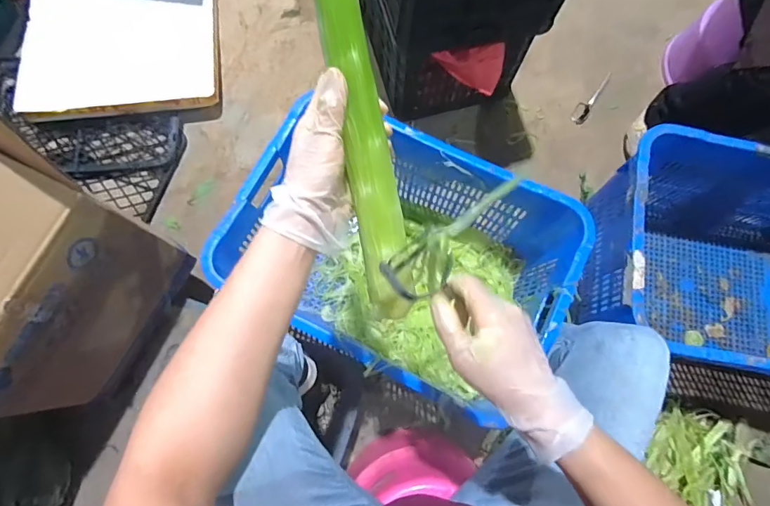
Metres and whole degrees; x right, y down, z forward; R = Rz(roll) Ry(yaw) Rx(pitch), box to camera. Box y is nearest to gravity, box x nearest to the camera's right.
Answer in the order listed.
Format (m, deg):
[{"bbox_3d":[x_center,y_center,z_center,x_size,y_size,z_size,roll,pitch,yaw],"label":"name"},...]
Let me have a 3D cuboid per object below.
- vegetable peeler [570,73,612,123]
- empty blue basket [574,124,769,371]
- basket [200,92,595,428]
[{"bbox_3d":[0.548,-0.411,1.123,0.039,0.010,0.180,36,78,7],"label":"vegetable peeler"},{"bbox_3d":[0.728,0.033,0.870,0.601,0.290,0.415,8,76,0],"label":"empty blue basket"},{"bbox_3d":[0.049,0.005,0.869,0.556,0.283,0.386,28,77,5],"label":"basket"}]

